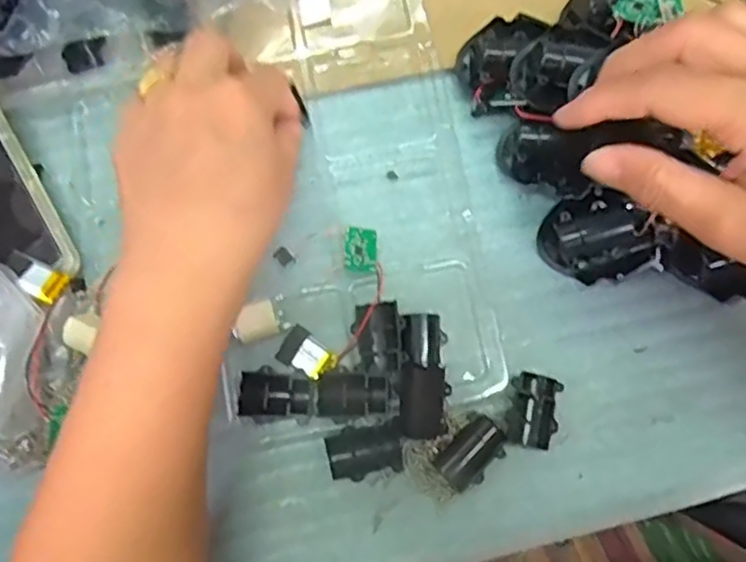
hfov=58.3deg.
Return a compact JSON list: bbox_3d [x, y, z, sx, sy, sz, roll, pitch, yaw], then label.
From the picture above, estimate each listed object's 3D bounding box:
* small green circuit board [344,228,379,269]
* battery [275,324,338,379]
[{"bbox_3d":[-0.006,-0.017,0.365,0.018,0.004,0.023,9,73,-18],"label":"small green circuit board"},{"bbox_3d":[-0.035,0.039,0.352,0.027,0.007,0.020,36,79,8],"label":"battery"}]

